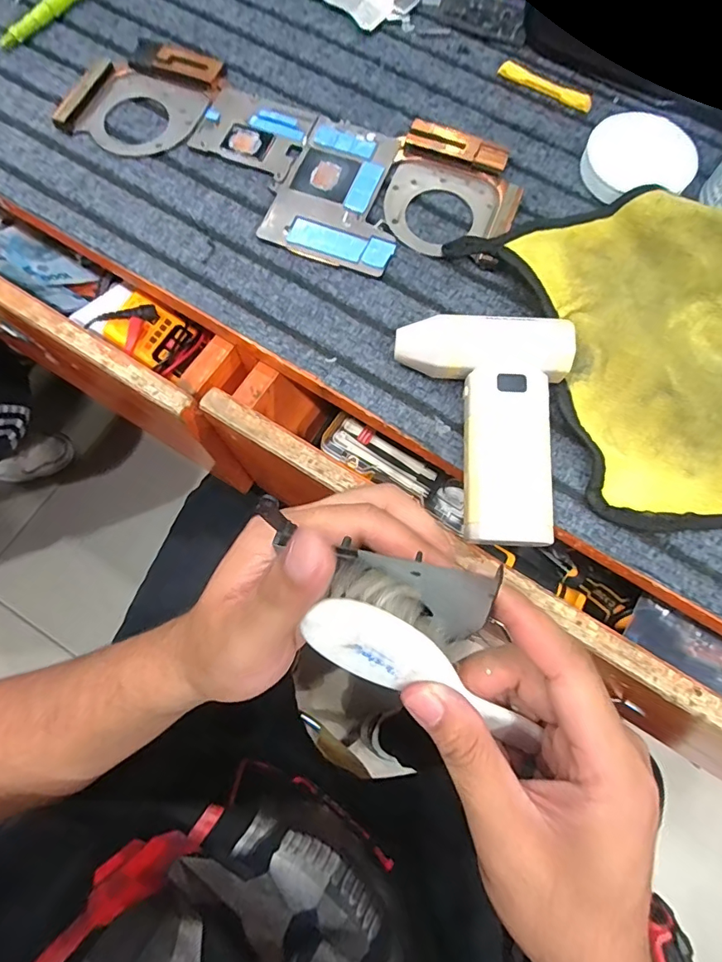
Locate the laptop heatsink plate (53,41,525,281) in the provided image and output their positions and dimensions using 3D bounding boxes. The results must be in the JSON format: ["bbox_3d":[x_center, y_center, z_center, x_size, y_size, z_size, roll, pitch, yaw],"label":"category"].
[{"bbox_3d":[-0.058,-0.240,0.359,0.340,0.012,0.133,23,76,6],"label":"laptop heatsink plate"}]

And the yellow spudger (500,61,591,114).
[{"bbox_3d":[0.151,-0.321,0.391,0.079,0.008,0.012,30,76,8],"label":"yellow spudger"}]

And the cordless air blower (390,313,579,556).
[{"bbox_3d":[0.067,-0.033,0.291,0.100,0.035,0.136,10,75,3],"label":"cordless air blower"}]

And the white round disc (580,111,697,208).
[{"bbox_3d":[0.205,-0.238,0.357,0.073,0.020,0.073,0,74,0],"label":"white round disc"}]

